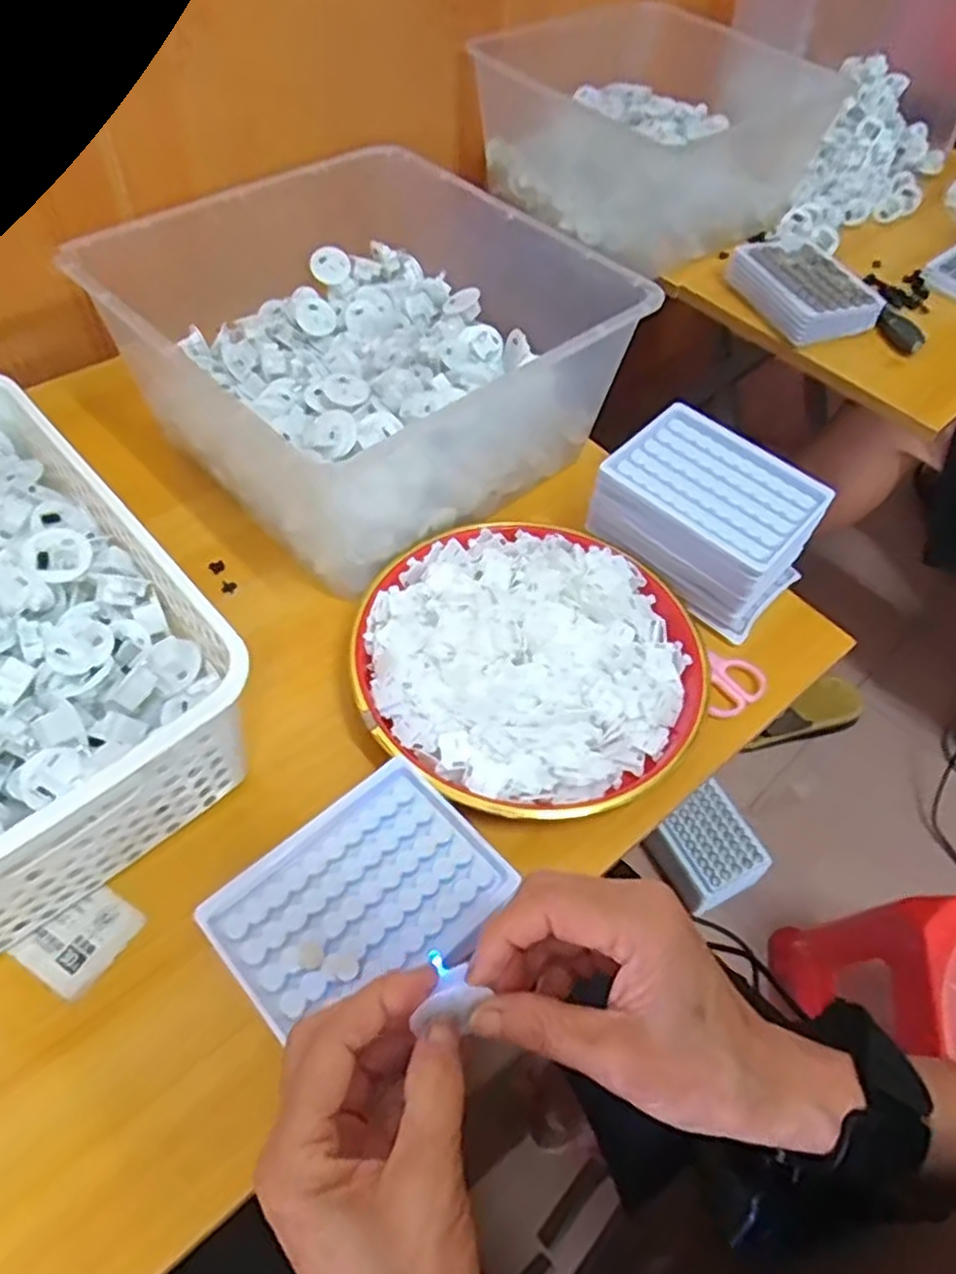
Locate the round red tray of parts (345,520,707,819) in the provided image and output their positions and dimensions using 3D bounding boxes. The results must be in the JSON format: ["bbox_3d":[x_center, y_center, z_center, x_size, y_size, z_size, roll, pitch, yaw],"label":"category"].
[{"bbox_3d":[0.030,0.009,0.477,0.210,0.031,0.209,2,55,-3],"label":"round red tray of parts"}]

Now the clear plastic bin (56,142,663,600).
[{"bbox_3d":[-0.079,-0.211,0.558,0.308,0.122,0.275,-34,64,-25],"label":"clear plastic bin"}]

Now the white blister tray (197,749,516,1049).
[{"bbox_3d":[-0.057,0.132,0.378,0.130,0.010,0.099,-37,65,-26],"label":"white blister tray"}]

